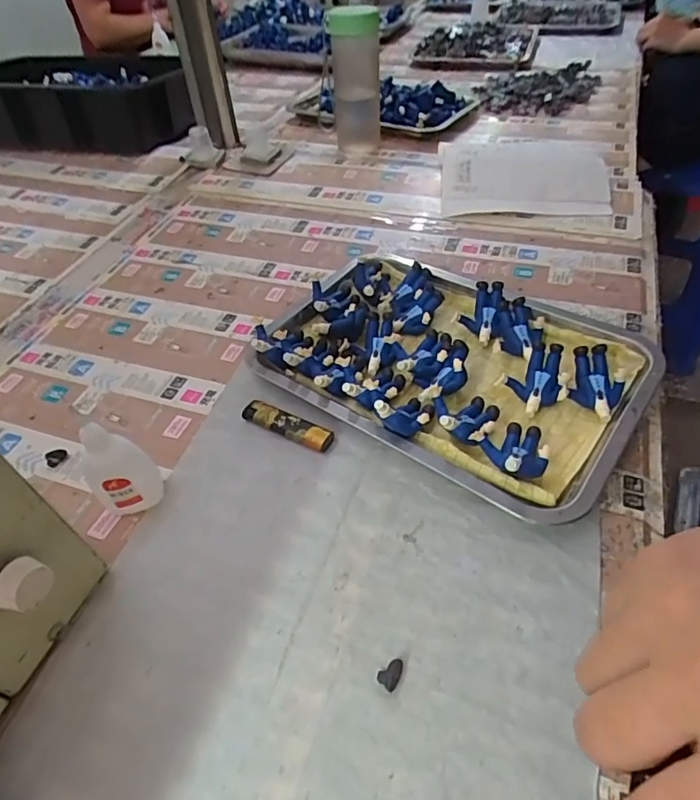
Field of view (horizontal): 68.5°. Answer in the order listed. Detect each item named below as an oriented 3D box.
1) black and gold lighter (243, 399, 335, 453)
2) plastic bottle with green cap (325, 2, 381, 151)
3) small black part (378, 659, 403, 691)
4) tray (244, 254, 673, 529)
[{"bbox_3d":[-0.053,0.019,0.421,0.083,0.012,0.019,20,52,22],"label":"black and gold lighter"},{"bbox_3d":[0.009,-0.474,0.757,0.070,0.173,0.064,-3,46,1],"label":"plastic bottle with green cap"},{"bbox_3d":[0.023,0.153,0.288,0.011,0.005,0.016,31,57,30],"label":"small black part"},{"bbox_3d":[0.077,-0.039,0.445,0.315,0.038,0.212,28,55,27],"label":"tray"}]

